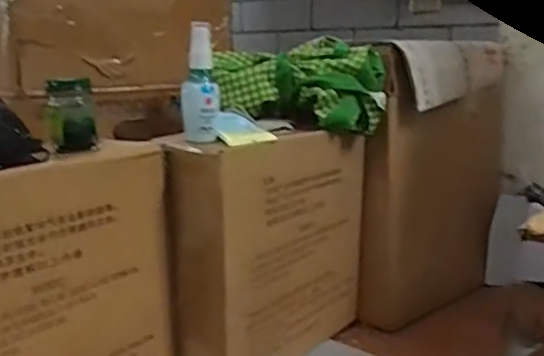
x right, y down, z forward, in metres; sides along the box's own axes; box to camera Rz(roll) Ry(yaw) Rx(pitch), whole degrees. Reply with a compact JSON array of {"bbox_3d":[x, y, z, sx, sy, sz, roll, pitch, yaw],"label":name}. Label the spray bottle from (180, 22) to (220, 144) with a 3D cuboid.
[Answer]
[{"bbox_3d":[-0.075,-0.096,0.644,0.040,0.115,0.031,-1,12,-7],"label":"spray bottle"}]

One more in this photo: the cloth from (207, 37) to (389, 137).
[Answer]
[{"bbox_3d":[0.033,-0.113,0.765,0.206,0.095,0.103,4,13,18],"label":"cloth"}]

